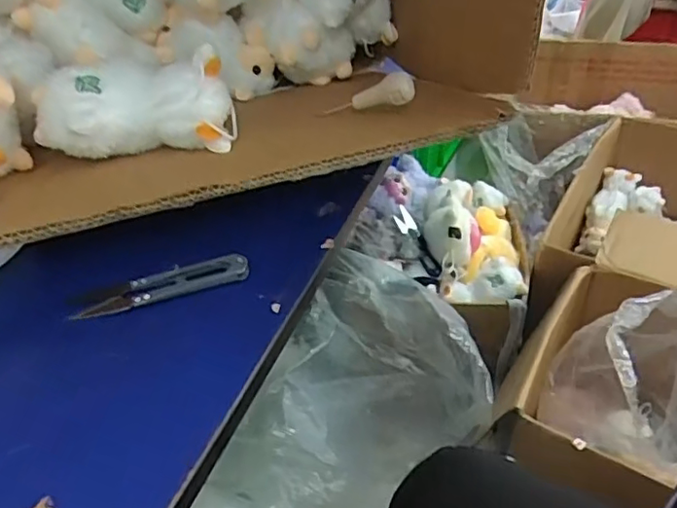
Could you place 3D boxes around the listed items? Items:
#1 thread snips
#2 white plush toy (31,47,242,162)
[{"bbox_3d":[-0.104,0.019,0.356,0.101,0.011,0.022,-11,38,-15],"label":"thread snips"},{"bbox_3d":[-0.135,-0.098,0.400,0.128,0.053,0.056,-11,38,-14],"label":"white plush toy"}]

